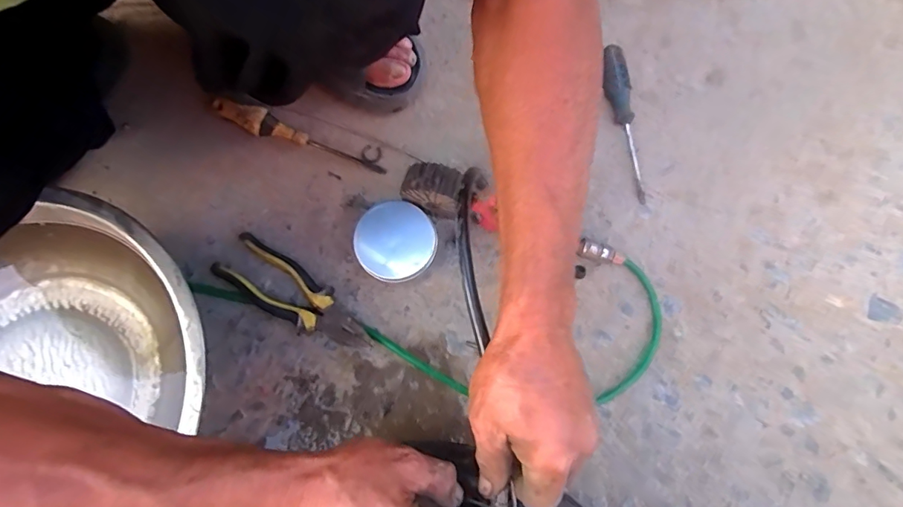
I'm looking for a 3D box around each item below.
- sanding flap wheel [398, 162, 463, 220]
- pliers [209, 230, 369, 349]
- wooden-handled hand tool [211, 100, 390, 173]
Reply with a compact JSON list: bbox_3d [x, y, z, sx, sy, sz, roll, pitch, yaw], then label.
[{"bbox_3d":[-0.020,-0.065,0.472,0.058,0.060,0.035,11,78,3],"label":"sanding flap wheel"},{"bbox_3d":[-0.167,0.046,0.502,0.187,0.029,0.058,31,80,8],"label":"pliers"},{"bbox_3d":[-0.172,-0.135,0.532,0.196,0.036,0.026,16,78,5],"label":"wooden-handled hand tool"}]

